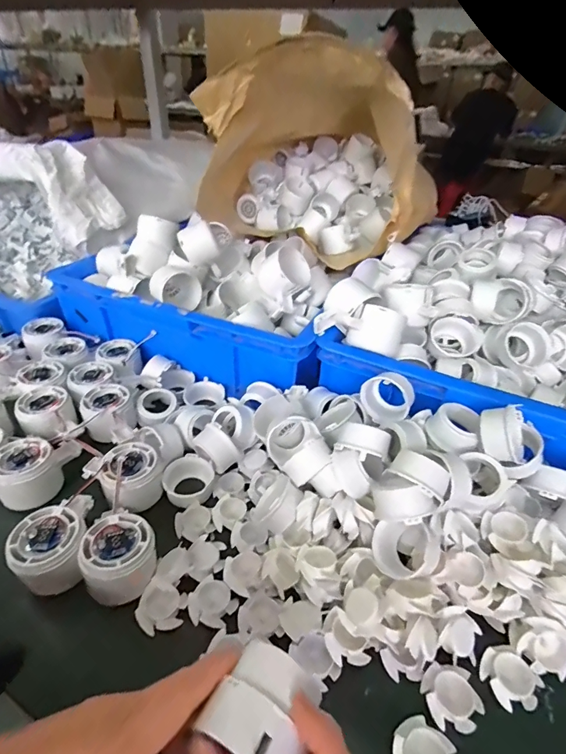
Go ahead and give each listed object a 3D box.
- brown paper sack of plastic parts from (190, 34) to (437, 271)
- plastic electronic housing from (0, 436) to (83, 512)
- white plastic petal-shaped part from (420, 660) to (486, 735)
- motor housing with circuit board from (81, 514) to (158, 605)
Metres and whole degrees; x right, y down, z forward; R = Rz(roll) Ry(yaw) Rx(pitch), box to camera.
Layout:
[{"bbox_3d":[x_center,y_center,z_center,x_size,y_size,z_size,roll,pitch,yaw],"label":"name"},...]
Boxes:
[{"bbox_3d":[0.081,-0.421,0.728,0.359,0.277,0.441,12,39,11],"label":"brown paper sack of plastic parts"},{"bbox_3d":[-0.254,0.096,0.412,0.081,0.052,0.060,-25,46,-31],"label":"plastic electronic housing"},{"bbox_3d":[0.123,0.235,0.291,0.037,0.015,0.039,2,38,-2],"label":"white plastic petal-shaped part"},{"bbox_3d":[-0.139,0.156,0.337,0.060,0.044,0.063,-17,42,-24],"label":"motor housing with circuit board"}]

